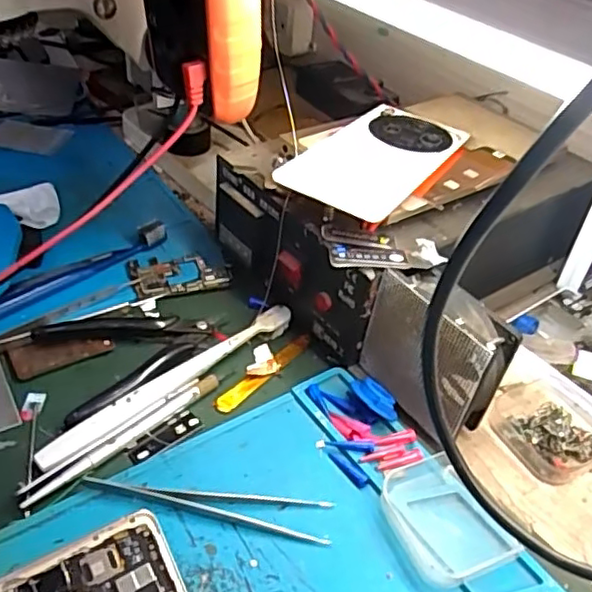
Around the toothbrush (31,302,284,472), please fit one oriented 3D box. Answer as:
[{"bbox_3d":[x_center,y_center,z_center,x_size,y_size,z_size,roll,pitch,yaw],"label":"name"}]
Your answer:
[{"bbox_3d":[-0.072,0.052,0.389,0.017,0.011,0.184,35,48,30],"label":"toothbrush"}]

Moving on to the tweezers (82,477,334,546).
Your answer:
[{"bbox_3d":[-0.045,0.110,0.323,0.126,0.010,0.024,5,40,-1],"label":"tweezers"}]

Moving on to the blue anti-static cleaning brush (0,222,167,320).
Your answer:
[{"bbox_3d":[-0.171,-0.013,0.444,0.017,0.015,0.184,34,48,29],"label":"blue anti-static cleaning brush"}]

